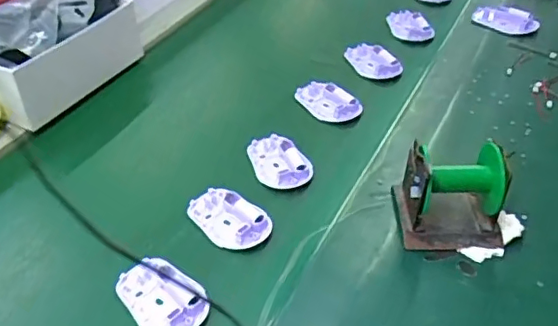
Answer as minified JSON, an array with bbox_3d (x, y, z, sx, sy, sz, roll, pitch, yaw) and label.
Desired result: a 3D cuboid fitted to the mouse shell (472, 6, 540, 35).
[{"bbox_3d":[0.339,-0.215,0.845,0.091,0.019,0.047,14,44,16],"label":"mouse shell"}]

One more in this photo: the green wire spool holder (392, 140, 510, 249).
[{"bbox_3d":[0.171,0.032,0.552,0.100,0.086,0.073,4,42,5],"label":"green wire spool holder"}]

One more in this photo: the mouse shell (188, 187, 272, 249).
[{"bbox_3d":[-0.052,0.055,0.578,0.089,0.014,0.052,26,49,27],"label":"mouse shell"}]

